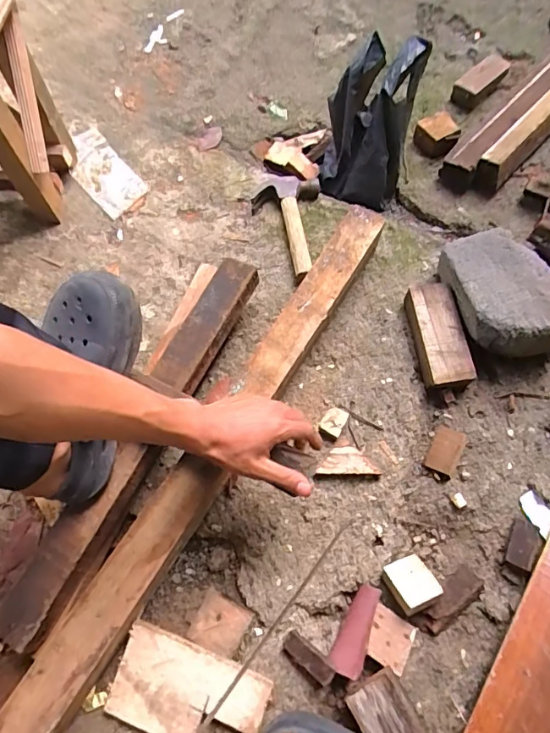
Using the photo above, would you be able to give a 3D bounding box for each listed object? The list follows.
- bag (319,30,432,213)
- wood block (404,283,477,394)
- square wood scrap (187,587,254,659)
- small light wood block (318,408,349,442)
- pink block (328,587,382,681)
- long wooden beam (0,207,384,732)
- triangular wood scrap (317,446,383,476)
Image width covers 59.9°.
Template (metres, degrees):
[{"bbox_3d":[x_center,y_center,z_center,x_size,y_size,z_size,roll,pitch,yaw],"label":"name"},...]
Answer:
[{"bbox_3d":[0.157,-0.401,0.802,0.153,0.185,0.153,6,66,7],"label":"bag"},{"bbox_3d":[0.240,-0.044,0.706,0.074,0.046,0.159,-5,65,2],"label":"wood block"},{"bbox_3d":[-0.066,0.307,0.570,0.063,0.014,0.057,26,70,15],"label":"square wood scrap"},{"bbox_3d":[0.080,0.081,0.669,0.031,0.020,0.046,25,70,14],"label":"small light wood block"},{"bbox_3d":[0.100,0.311,0.562,0.037,0.022,0.097,29,71,16],"label":"pink block"},{"bbox_3d":[-0.063,0.090,0.632,0.065,0.077,0.795,28,71,16],"label":"long wooden beam"},{"bbox_3d":[0.098,0.128,0.645,0.080,0.017,0.038,-2,66,4],"label":"triangular wood scrap"}]

